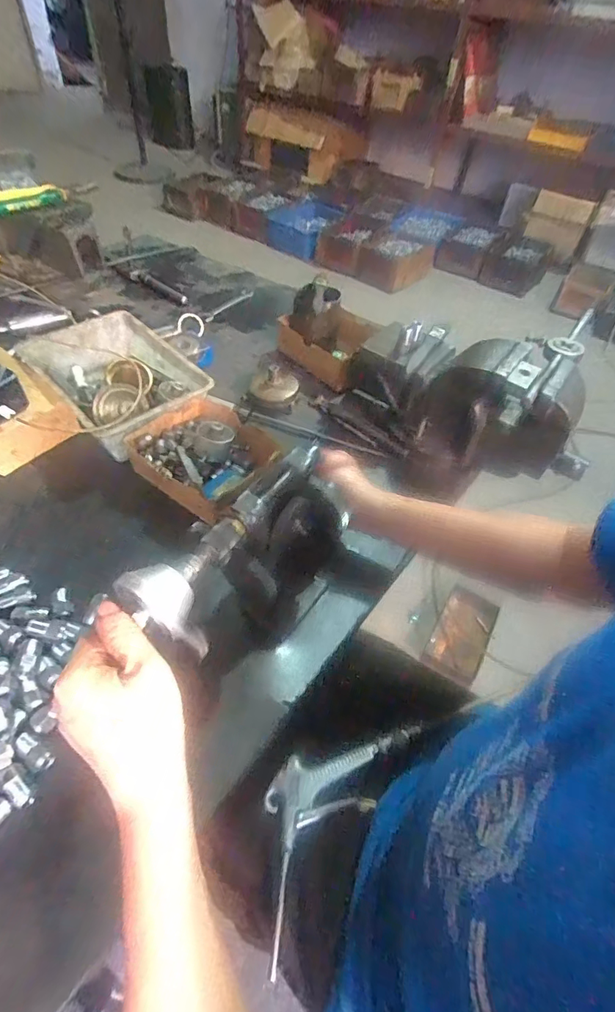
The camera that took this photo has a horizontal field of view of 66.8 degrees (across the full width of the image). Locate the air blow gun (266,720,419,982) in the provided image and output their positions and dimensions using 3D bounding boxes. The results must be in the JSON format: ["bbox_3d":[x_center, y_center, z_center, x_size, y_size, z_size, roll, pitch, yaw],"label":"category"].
[{"bbox_3d":[0.013,0.310,0.491,0.096,0.021,0.245,34,54,22],"label":"air blow gun"}]

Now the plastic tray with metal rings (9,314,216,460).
[{"bbox_3d":[-0.277,-0.182,0.672,0.173,0.060,0.253,-35,60,-30],"label":"plastic tray with metal rings"}]

